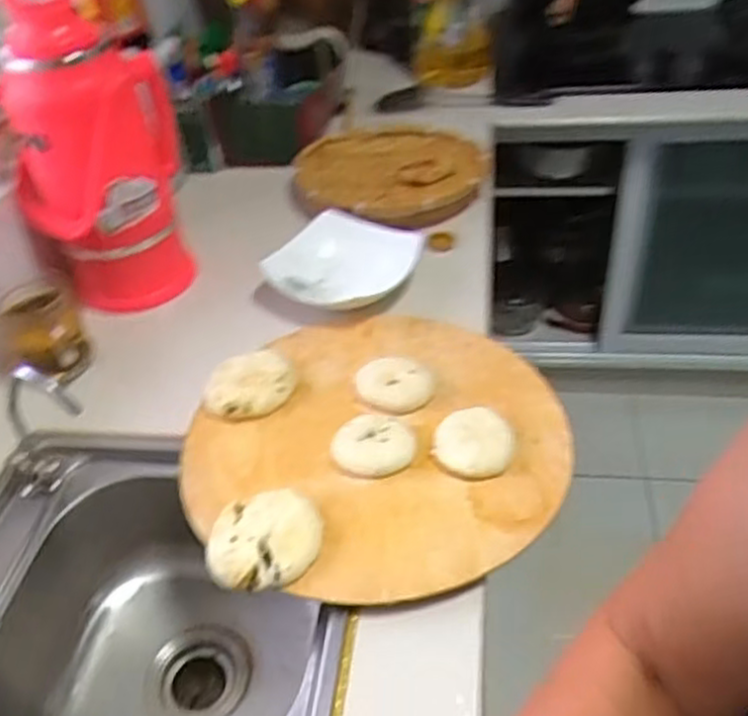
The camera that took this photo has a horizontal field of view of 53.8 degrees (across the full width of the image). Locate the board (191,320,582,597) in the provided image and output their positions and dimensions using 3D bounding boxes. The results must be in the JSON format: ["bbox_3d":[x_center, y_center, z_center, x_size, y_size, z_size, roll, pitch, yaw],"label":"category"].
[{"bbox_3d":[0.013,0.077,0.761,0.352,0.029,0.367,-3,41,3],"label":"board"}]

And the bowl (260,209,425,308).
[{"bbox_3d":[-0.041,-0.126,0.963,0.173,0.049,0.168,-3,41,3],"label":"bowl"}]

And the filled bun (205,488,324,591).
[{"bbox_3d":[-0.097,0.160,0.665,0.097,0.023,0.098,-3,41,3],"label":"filled bun"}]

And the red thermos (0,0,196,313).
[{"bbox_3d":[-0.338,-0.254,0.913,0.153,0.363,0.195,-9,41,-4],"label":"red thermos"}]

